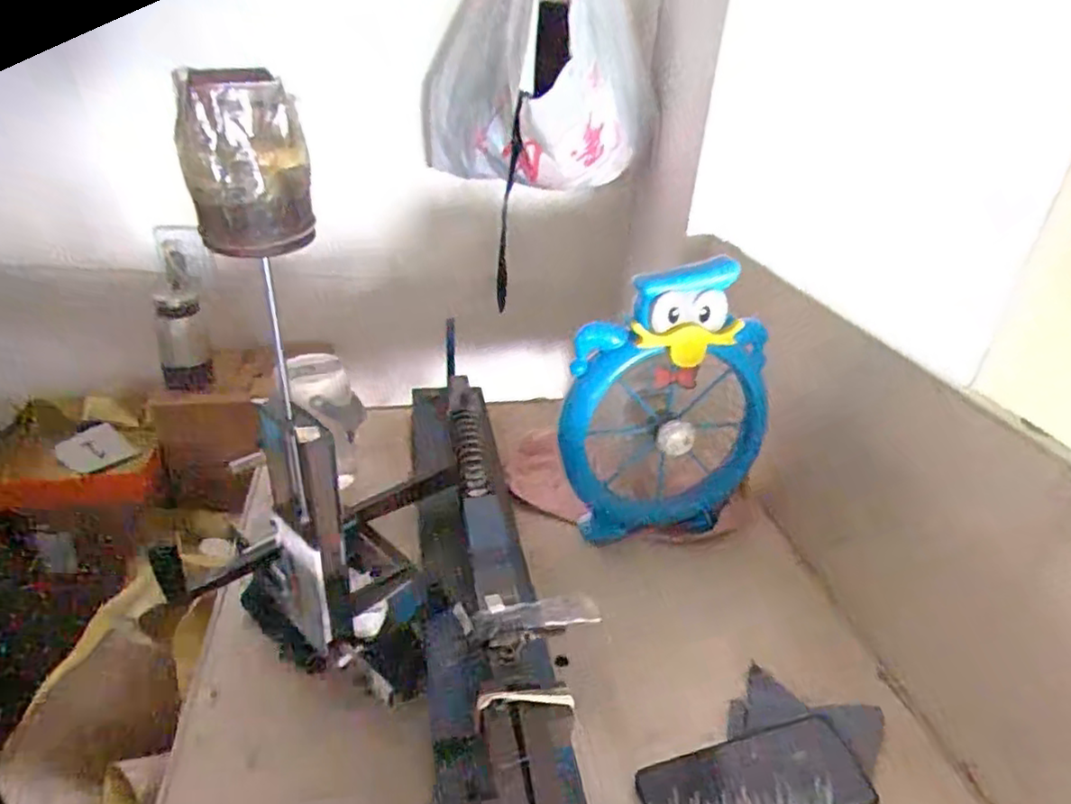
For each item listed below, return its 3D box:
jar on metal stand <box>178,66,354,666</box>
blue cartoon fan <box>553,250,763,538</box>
[{"bbox_3d":[-0.162,0.010,0.429,0.059,0.398,0.061,-9,32,-22],"label":"jar on metal stand"},{"bbox_3d":[0.145,0.010,0.711,0.215,0.298,0.067,-3,30,-12],"label":"blue cartoon fan"}]

